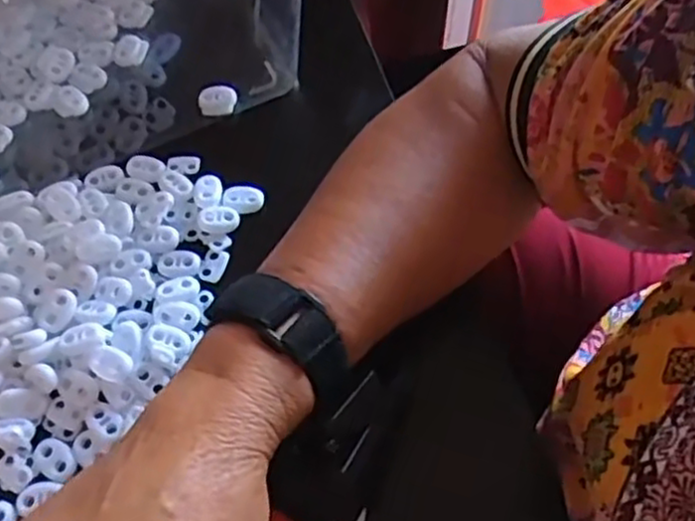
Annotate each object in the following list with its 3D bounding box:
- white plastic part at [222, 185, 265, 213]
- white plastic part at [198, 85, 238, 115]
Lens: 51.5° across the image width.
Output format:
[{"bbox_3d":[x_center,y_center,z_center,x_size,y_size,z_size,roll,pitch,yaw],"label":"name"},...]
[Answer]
[{"bbox_3d":[-0.058,-0.034,0.403,0.022,0.005,0.014,6,62,5],"label":"white plastic part"},{"bbox_3d":[-0.078,-0.096,0.431,0.022,0.008,0.015,3,61,4],"label":"white plastic part"}]

